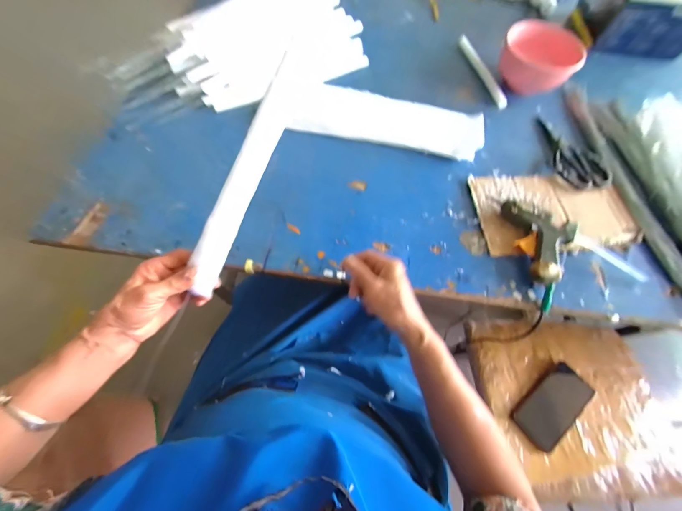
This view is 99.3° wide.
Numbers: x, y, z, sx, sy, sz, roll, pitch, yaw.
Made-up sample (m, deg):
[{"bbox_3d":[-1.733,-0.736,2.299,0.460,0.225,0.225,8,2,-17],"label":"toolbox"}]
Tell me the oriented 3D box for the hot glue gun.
[{"bbox_3d":[0.313,-0.025,0.445,0.090,0.032,0.134,-8,66,-7],"label":"hot glue gun"}]

